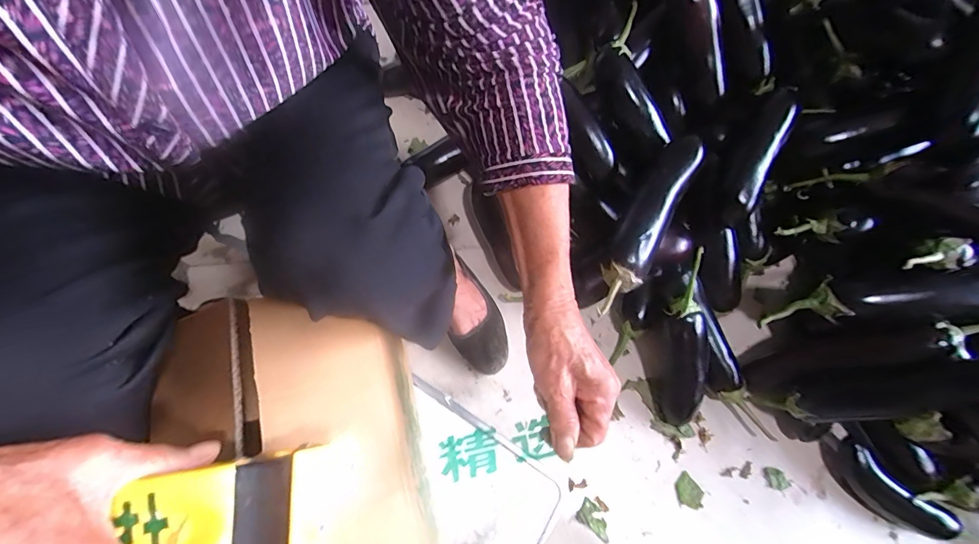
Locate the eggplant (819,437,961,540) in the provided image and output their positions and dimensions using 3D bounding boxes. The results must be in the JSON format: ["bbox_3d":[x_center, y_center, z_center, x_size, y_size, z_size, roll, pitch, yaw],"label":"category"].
[{"bbox_3d":[0.566,0.315,0.599,0.060,0.044,0.169,-41,74,-17],"label":"eggplant"}]

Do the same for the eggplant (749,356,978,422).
[{"bbox_3d":[0.513,0.156,0.546,0.283,0.052,0.062,-21,63,27],"label":"eggplant"}]

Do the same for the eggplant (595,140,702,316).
[{"bbox_3d":[0.218,-0.070,0.576,0.057,0.048,0.272,27,80,10],"label":"eggplant"}]

